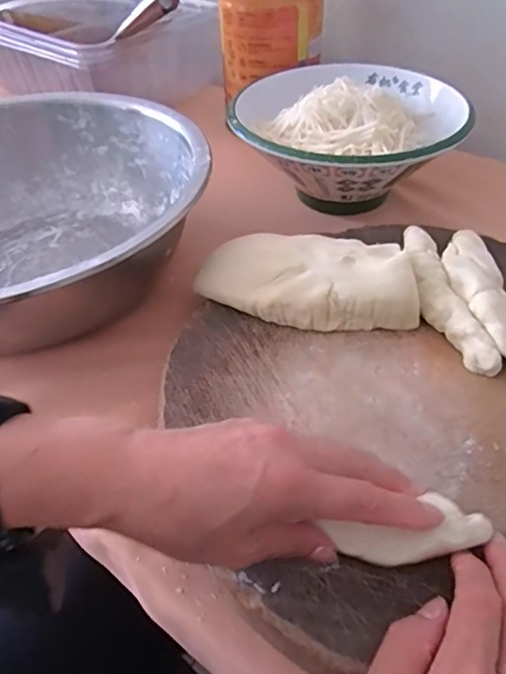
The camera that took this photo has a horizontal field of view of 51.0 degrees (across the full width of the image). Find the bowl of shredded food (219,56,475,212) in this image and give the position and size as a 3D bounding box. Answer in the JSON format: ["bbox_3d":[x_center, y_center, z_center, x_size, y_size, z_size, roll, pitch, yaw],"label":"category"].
[{"bbox_3d":[0.096,-0.201,0.559,0.213,0.109,0.226,-2,44,2],"label":"bowl of shredded food"}]

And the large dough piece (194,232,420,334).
[{"bbox_3d":[0.036,-0.046,0.401,0.174,0.039,0.078,11,46,14],"label":"large dough piece"}]

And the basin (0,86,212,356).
[{"bbox_3d":[-0.207,-0.099,0.478,0.328,0.107,0.326,-2,44,2],"label":"basin"}]

